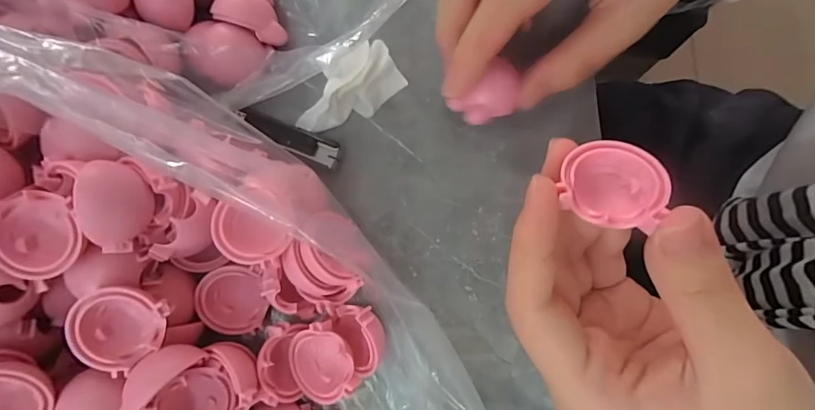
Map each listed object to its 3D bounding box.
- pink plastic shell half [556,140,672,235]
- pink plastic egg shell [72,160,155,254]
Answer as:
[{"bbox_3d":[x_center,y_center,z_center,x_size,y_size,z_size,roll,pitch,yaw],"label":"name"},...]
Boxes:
[{"bbox_3d":[0.062,-0.005,0.130,0.029,0.013,0.027,10,62,12],"label":"pink plastic shell half"},{"bbox_3d":[-0.100,0.001,0.146,0.017,0.022,0.030,-2,79,-1],"label":"pink plastic egg shell"}]

